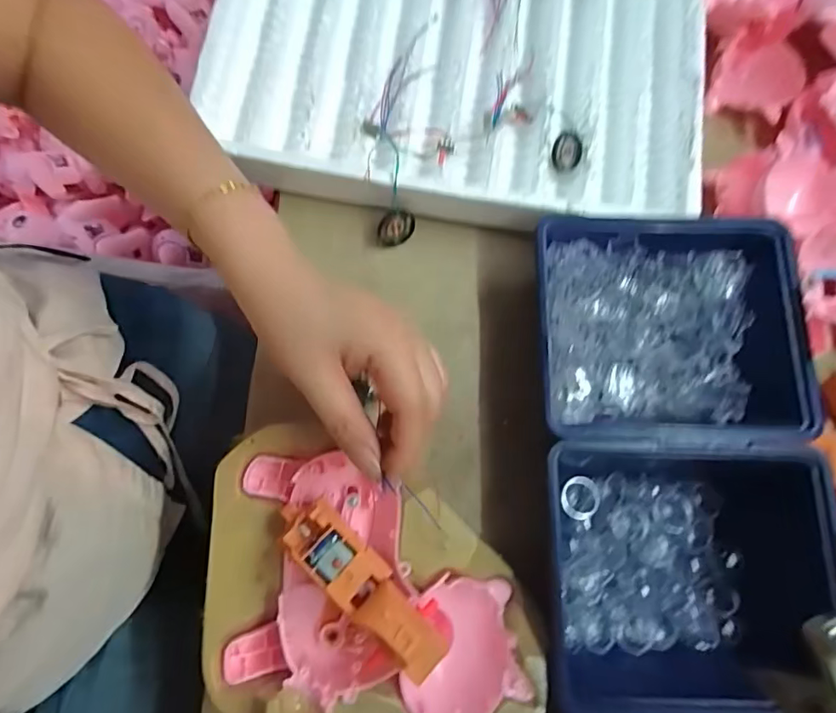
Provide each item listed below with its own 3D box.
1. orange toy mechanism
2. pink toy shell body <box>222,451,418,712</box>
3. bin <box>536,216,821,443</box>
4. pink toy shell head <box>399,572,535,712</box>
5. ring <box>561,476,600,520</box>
[{"bbox_3d":[-0.029,0.105,0.238,0.101,0.027,0.027,39,81,19],"label":"orange toy mechanism"},{"bbox_3d":[-0.053,0.114,0.270,0.093,0.030,0.117,3,77,-7],"label":"pink toy shell body"},{"bbox_3d":[0.167,-0.015,0.332,0.184,0.062,0.144,3,77,-7],"label":"bin"},{"bbox_3d":[0.023,0.158,0.276,0.065,0.028,0.070,-6,78,-9],"label":"pink toy shell head"},{"bbox_3d":[0.107,0.093,0.330,0.025,0.008,0.027,2,77,-7],"label":"ring"}]

